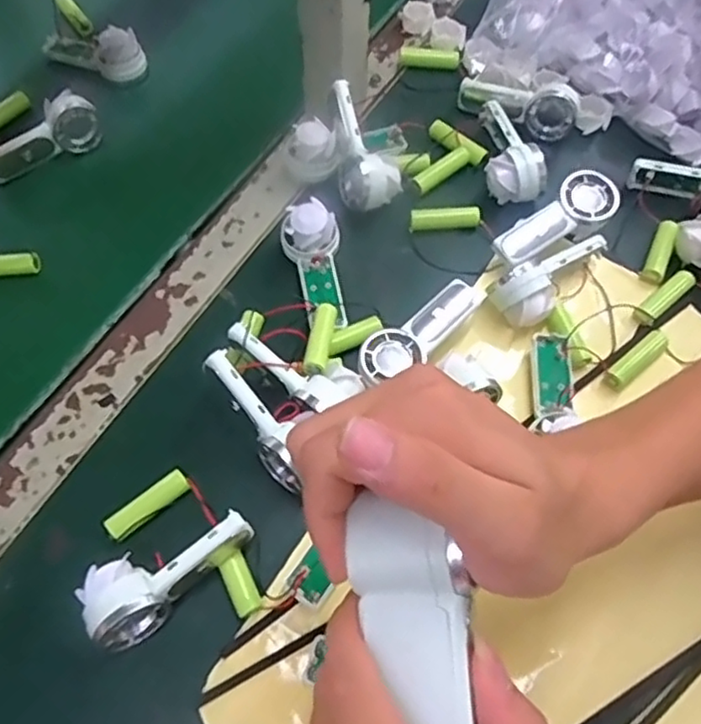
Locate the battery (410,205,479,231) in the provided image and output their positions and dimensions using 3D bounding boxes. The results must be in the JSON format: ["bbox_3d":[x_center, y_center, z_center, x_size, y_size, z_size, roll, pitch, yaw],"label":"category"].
[{"bbox_3d":[0.069,-0.105,0.484,0.050,0.011,0.015,-4,63,-2],"label":"battery"}]

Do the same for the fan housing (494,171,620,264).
[{"bbox_3d":[0.145,-0.094,0.466,0.089,0.037,0.038,-38,69,-17],"label":"fan housing"}]

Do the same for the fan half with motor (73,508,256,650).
[{"bbox_3d":[-0.097,0.109,0.352,0.091,0.026,0.039,-35,69,-16],"label":"fan half with motor"}]

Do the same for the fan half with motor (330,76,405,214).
[{"bbox_3d":[0.008,-0.159,0.485,0.044,0.033,0.093,-18,89,-9],"label":"fan half with motor"}]

